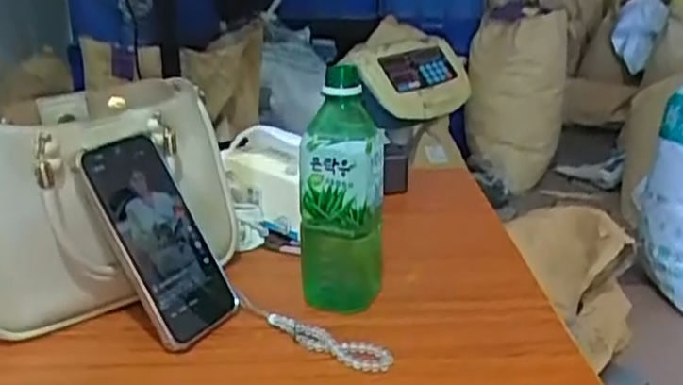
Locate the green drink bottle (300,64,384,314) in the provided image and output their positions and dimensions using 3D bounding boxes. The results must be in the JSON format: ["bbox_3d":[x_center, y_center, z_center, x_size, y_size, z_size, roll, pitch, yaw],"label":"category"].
[{"bbox_3d":[0.002,0.001,0.586,0.066,0.202,0.064,3,21,3],"label":"green drink bottle"}]

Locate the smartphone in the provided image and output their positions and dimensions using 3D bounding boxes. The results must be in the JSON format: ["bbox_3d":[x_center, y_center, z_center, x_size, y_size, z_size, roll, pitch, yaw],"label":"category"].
[{"bbox_3d":[-0.148,0.037,0.574,0.017,0.169,0.083,-24,8,36],"label":"smartphone"}]

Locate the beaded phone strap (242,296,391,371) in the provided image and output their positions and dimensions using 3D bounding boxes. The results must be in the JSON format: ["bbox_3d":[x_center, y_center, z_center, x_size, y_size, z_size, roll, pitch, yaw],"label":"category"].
[{"bbox_3d":[-0.024,0.110,0.560,0.142,0.014,0.029,15,24,31],"label":"beaded phone strap"}]

